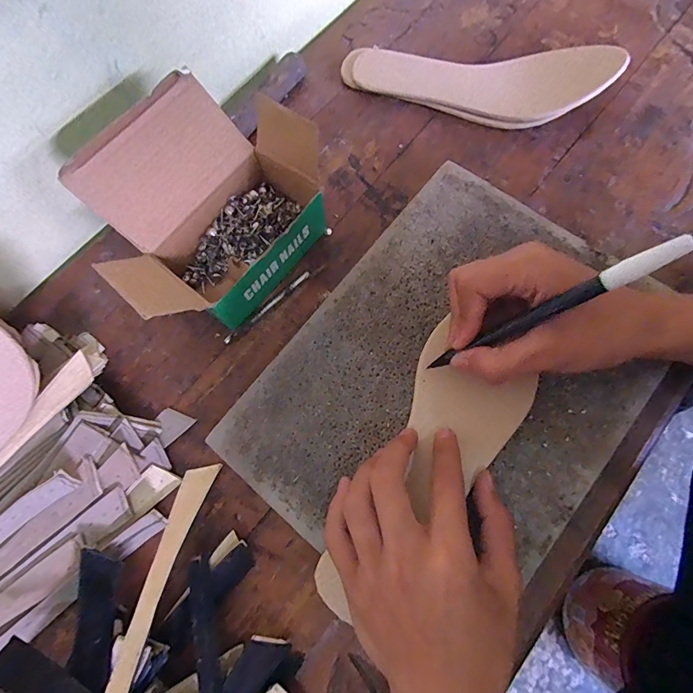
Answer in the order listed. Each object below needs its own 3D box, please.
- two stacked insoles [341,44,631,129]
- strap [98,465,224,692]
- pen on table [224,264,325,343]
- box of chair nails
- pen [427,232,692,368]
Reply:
[{"bbox_3d":[0.112,-0.246,0.366,0.233,0.037,0.073,14,74,7],"label":"two stacked insoles"},{"bbox_3d":[-0.116,0.157,0.234,0.022,0.015,0.184,6,50,4],"label":"strap"},{"bbox_3d":[-0.057,-0.036,0.326,0.099,0.007,0.005,-42,75,-10],"label":"pen on table"},{"bbox_3d":[-0.102,-0.098,0.300,0.123,0.087,0.165,38,78,13],"label":"box of chair nails"},{"bbox_3d":[0.107,-0.018,0.226,0.149,0.009,0.010,-32,65,37],"label":"pen"}]

